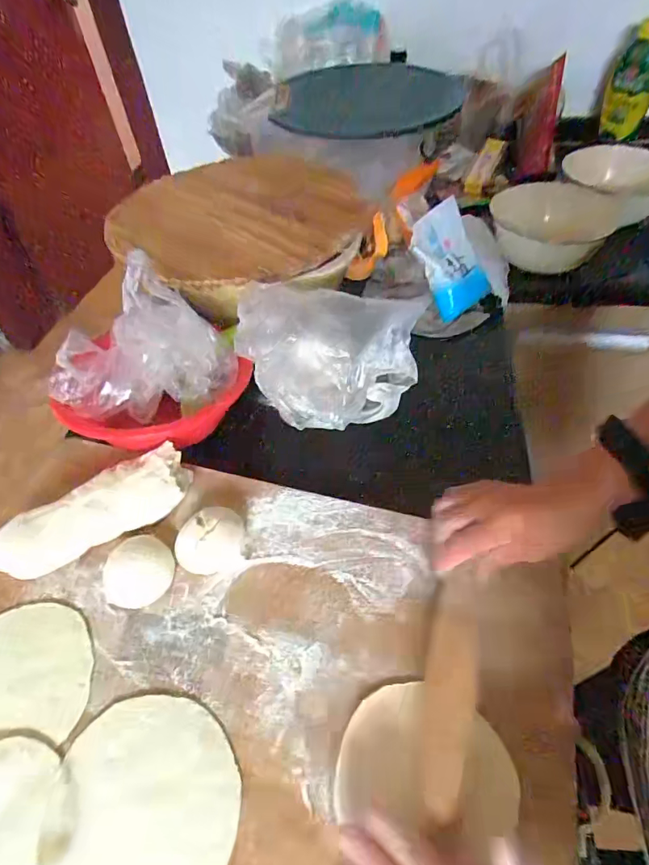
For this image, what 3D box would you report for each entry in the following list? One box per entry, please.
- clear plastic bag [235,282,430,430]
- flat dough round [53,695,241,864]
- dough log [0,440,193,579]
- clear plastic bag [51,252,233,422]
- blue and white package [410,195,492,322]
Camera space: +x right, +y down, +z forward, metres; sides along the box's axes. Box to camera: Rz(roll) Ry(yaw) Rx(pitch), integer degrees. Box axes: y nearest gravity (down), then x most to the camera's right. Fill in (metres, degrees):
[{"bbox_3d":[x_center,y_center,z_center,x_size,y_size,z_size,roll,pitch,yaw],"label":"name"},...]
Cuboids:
[{"bbox_3d":[0.017,-0.090,0.530,0.210,0.138,0.114,-10,50,-4],"label":"clear plastic bag"},{"bbox_3d":[-0.131,0.277,0.347,0.128,0.004,0.141,-12,50,-5],"label":"flat dough round"},{"bbox_3d":[-0.237,0.082,0.487,0.194,0.043,0.066,-25,52,-16],"label":"dough log"},{"bbox_3d":[-0.208,-0.095,0.505,0.187,0.175,0.075,-3,51,1],"label":"clear plastic bag"},{"bbox_3d":[0.197,-0.274,0.723,0.131,0.029,0.167,-28,97,-22],"label":"blue and white package"}]

